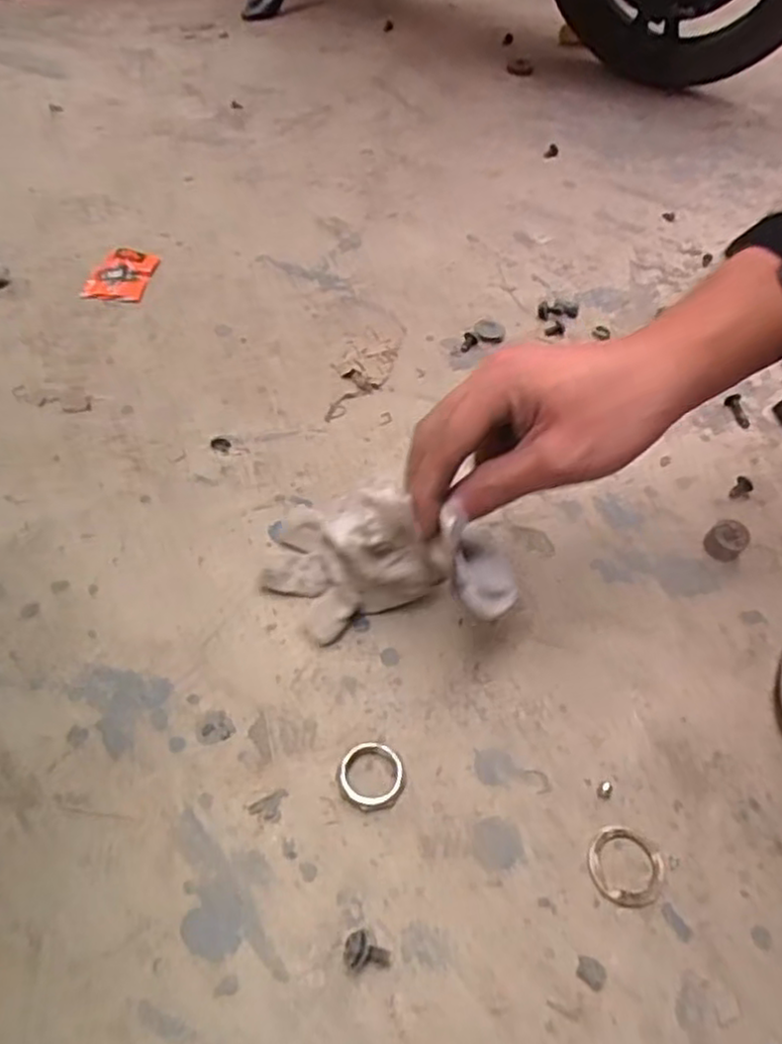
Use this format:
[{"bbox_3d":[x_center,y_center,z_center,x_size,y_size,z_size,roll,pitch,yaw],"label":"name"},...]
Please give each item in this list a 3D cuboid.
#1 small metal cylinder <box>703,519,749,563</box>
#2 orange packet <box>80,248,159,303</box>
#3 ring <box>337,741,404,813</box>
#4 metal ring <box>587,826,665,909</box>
[{"bbox_3d":[0.206,0.012,0.445,0.022,0.021,0.020,2,51,-2],"label":"small metal cylinder"},{"bbox_3d":[-0.230,-0.210,0.605,0.052,0.007,0.068,6,50,1],"label":"orange packet"},{"bbox_3d":[-0.010,0.122,0.350,0.031,0.009,0.033,2,51,-2],"label":"ring"},{"bbox_3d":[0.108,0.157,0.330,0.034,0.004,0.034,2,51,-2],"label":"metal ring"}]

